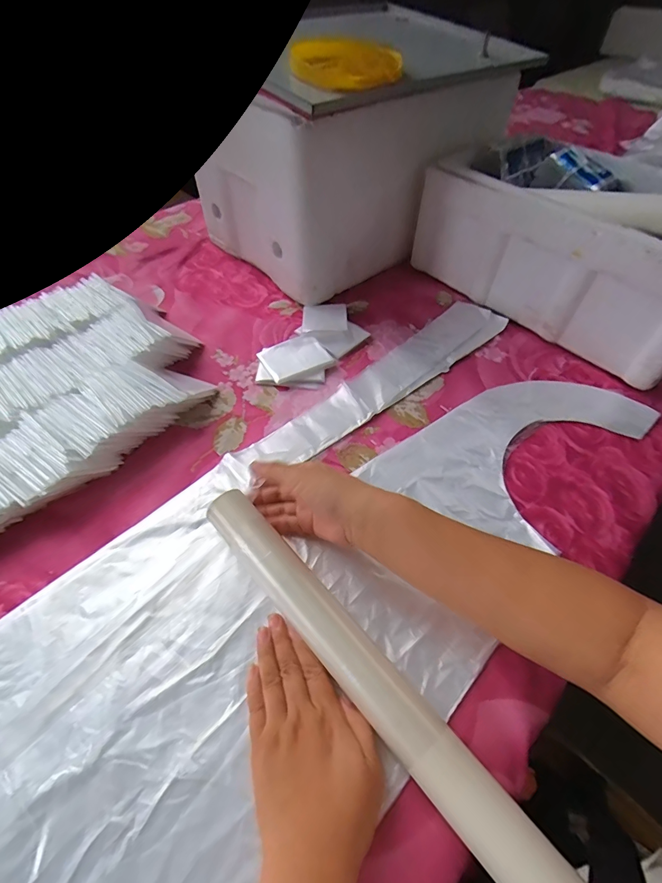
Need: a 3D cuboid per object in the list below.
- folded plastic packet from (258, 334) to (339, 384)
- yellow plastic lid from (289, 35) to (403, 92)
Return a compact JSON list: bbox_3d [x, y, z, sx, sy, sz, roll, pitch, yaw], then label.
[{"bbox_3d":[-0.045,-0.109,0.533,0.085,0.014,0.064,-24,57,-19],"label":"folded plastic packet"},{"bbox_3d":[0.018,-0.427,0.457,0.124,0.028,0.101,3,53,0],"label":"yellow plastic lid"}]

